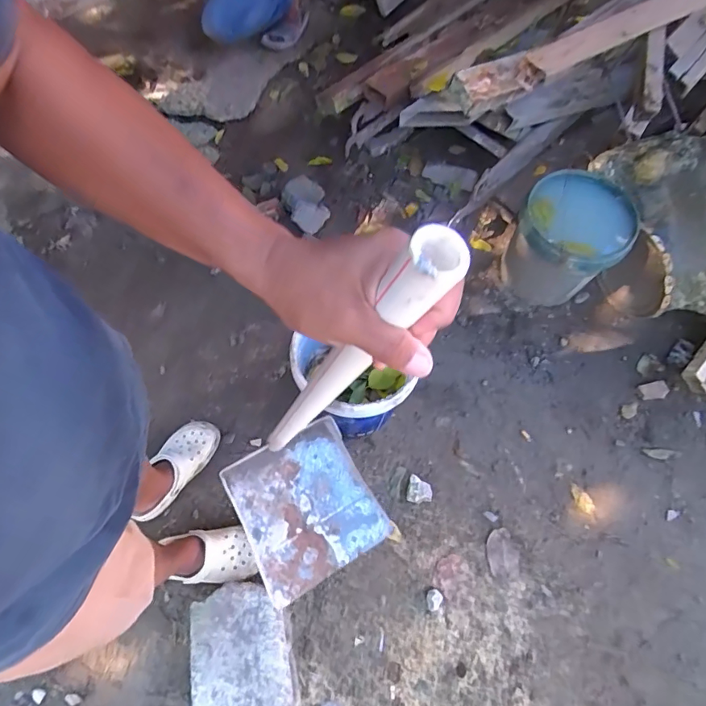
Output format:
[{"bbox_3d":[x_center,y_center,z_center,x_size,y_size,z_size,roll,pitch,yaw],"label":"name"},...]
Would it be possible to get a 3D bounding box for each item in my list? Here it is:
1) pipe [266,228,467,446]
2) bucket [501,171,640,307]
[{"bbox_3d":[-0.040,0.052,0.496,0.036,0.597,0.029,18,66,-10],"label":"pipe"},{"bbox_3d":[0.625,-0.322,1.357,0.291,0.272,0.293,1,66,-3],"label":"bucket"}]

